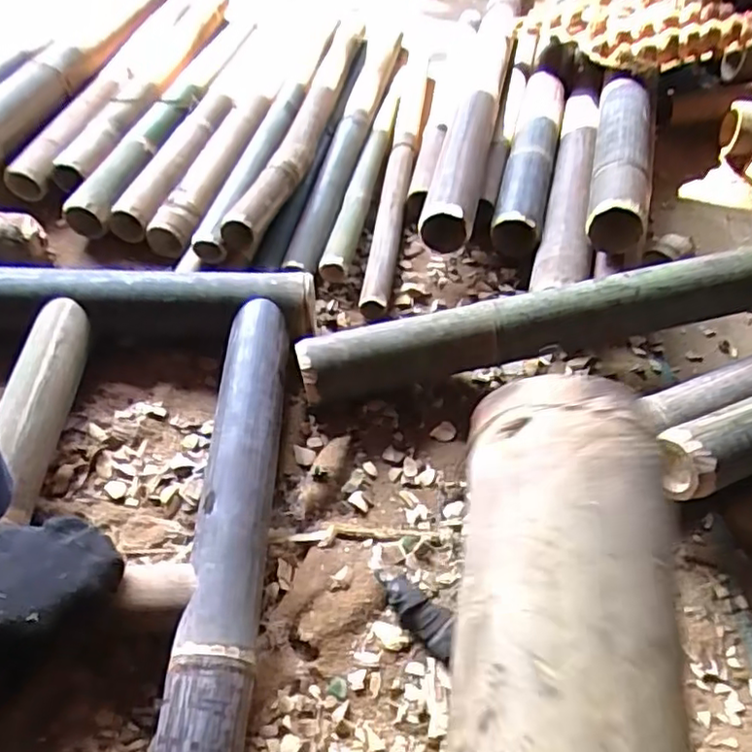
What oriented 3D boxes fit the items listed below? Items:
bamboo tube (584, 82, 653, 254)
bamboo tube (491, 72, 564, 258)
[{"bbox_3d":[0.338,-0.306,0.869,0.077,0.070,0.353,14,52,7],"label":"bamboo tube"},{"bbox_3d":[0.237,-0.339,0.965,0.064,0.064,0.430,14,52,7],"label":"bamboo tube"}]

